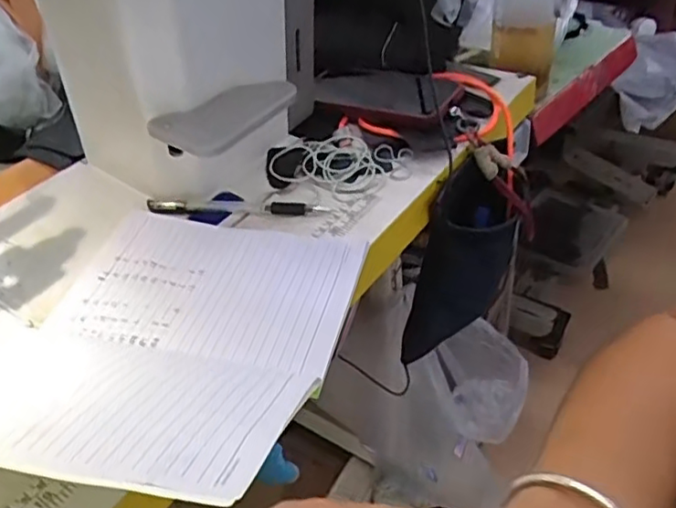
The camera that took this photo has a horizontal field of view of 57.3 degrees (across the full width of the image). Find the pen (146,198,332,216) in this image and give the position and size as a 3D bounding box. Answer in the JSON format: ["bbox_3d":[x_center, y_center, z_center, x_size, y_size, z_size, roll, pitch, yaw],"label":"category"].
[{"bbox_3d":[-0.087,-0.041,0.532,0.155,0.011,0.018,-1,39,8],"label":"pen"}]

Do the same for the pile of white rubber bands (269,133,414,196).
[{"bbox_3d":[0.003,-0.085,0.574,0.123,0.015,0.076,9,42,20],"label":"pile of white rubber bands"}]

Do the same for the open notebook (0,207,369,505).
[{"bbox_3d":[-0.120,0.039,0.402,0.225,0.064,0.260,5,40,15],"label":"open notebook"}]

